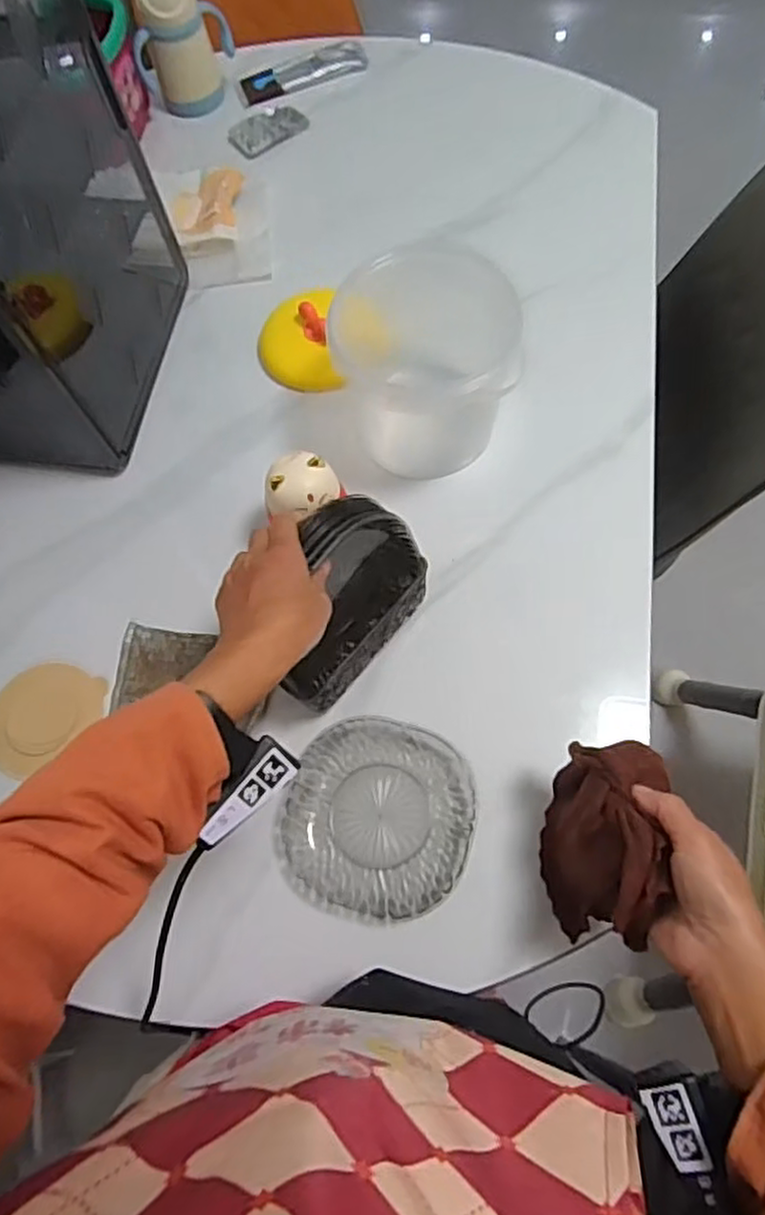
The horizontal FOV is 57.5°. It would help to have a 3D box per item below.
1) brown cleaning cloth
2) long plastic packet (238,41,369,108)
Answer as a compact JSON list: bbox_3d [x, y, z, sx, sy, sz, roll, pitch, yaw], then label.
[{"bbox_3d":[0.151,0.162,0.484,0.056,0.138,0.123,11,67,8],"label":"brown cleaning cloth"},{"bbox_3d":[-0.106,-0.725,0.940,0.172,0.017,0.046,-21,69,-4],"label":"long plastic packet"}]

